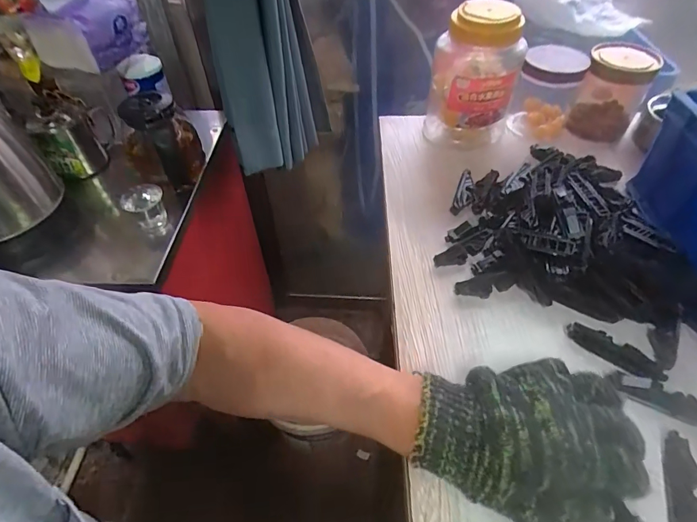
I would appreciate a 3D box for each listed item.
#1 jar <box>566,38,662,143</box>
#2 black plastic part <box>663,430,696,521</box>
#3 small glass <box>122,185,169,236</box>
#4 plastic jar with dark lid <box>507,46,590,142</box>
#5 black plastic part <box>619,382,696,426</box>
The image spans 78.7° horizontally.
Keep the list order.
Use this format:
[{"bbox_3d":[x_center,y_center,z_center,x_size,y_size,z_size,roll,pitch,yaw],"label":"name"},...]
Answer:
[{"bbox_3d":[0.364,-0.230,0.589,0.084,0.117,0.077,23,53,21],"label":"jar"},{"bbox_3d":[0.243,0.165,0.307,0.024,0.005,0.080,12,50,13],"label":"black plastic part"},{"bbox_3d":[-0.274,-0.065,0.589,0.054,0.063,0.052,-28,53,-21],"label":"small glass"},{"bbox_3d":[0.272,-0.230,0.587,0.076,0.109,0.087,19,52,18],"label":"plastic jar with dark lid"},{"bbox_3d":[0.262,0.115,0.345,0.072,0.006,0.023,17,51,17],"label":"black plastic part"}]

